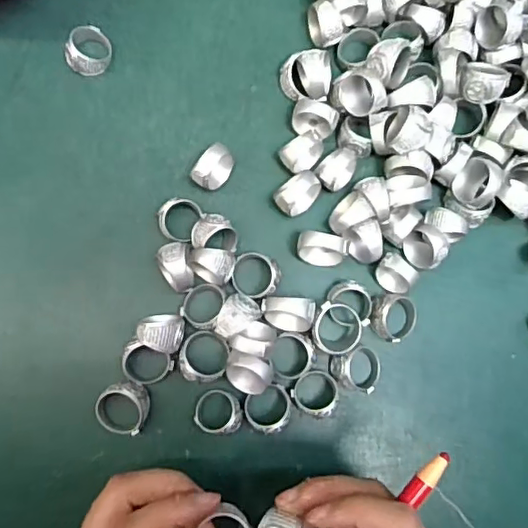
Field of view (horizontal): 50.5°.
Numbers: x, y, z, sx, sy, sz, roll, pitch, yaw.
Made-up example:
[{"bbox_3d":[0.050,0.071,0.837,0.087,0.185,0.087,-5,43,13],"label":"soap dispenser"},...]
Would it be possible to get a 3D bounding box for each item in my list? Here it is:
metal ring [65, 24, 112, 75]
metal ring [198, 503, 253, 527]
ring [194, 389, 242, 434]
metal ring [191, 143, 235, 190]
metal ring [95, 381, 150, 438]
[{"bbox_3d":[-0.099,-0.120,0.318,0.027,0.018,0.024,-33,88,-8],"label":"metal ring"},{"bbox_3d":[-0.017,0.118,0.241,0.026,0.010,0.025,1,84,-5],"label":"metal ring"},{"bbox_3d":[-0.024,0.078,0.295,0.025,0.016,0.021,4,83,-5],"label":"ring"},{"bbox_3d":[-0.028,-0.053,0.310,0.015,0.022,0.027,39,81,0],"label":"metal ring"},{"bbox_3d":[-0.073,0.074,0.291,0.026,0.016,0.026,1,83,-6],"label":"metal ring"}]

